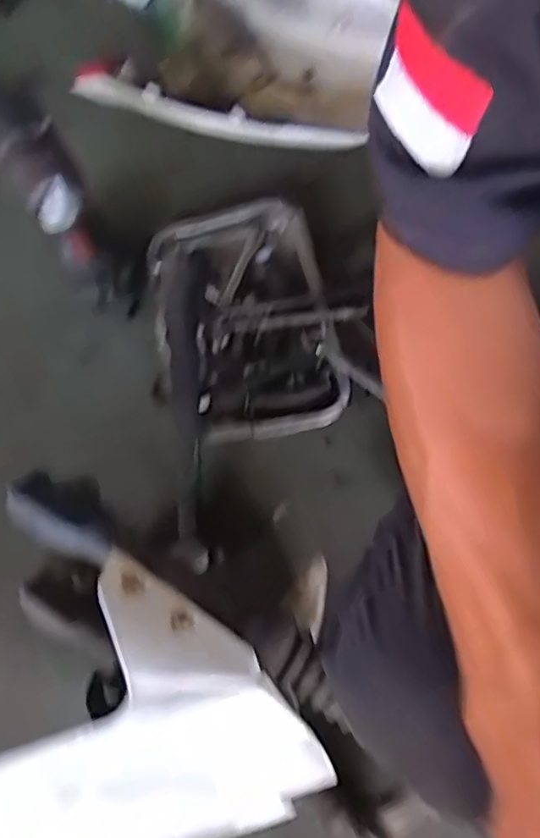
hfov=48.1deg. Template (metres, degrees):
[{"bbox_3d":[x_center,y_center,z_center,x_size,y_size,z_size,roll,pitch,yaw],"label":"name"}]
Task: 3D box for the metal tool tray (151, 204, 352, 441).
[{"bbox_3d":[-0.025,-0.133,0.754,0.237,0.042,0.316,-12,71,0],"label":"metal tool tray"}]

